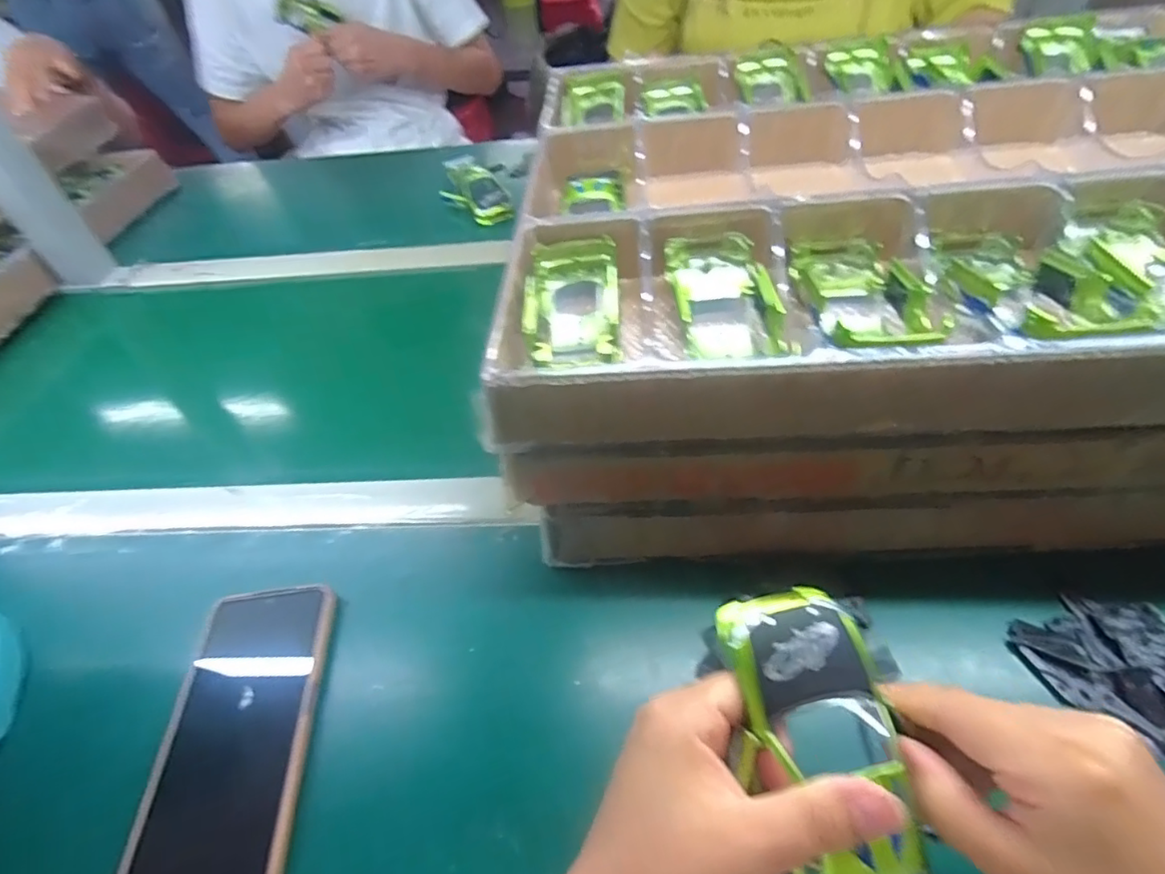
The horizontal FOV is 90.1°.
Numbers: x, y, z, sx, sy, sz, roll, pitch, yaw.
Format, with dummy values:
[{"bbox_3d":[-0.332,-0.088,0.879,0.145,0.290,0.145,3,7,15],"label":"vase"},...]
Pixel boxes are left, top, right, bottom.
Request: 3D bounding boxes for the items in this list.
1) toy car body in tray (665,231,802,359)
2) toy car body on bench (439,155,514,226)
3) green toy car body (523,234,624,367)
[{"bbox_3d":[0.087,-0.088,0.352,0.056,0.028,0.090,-10,48,-2],"label":"toy car body in tray"},{"bbox_3d":[-0.136,-0.309,0.726,0.078,0.031,0.142,-18,49,-9],"label":"toy car body on bench"},{"bbox_3d":[-0.005,-0.081,0.361,0.054,0.032,0.096,-3,48,5],"label":"green toy car body"}]

